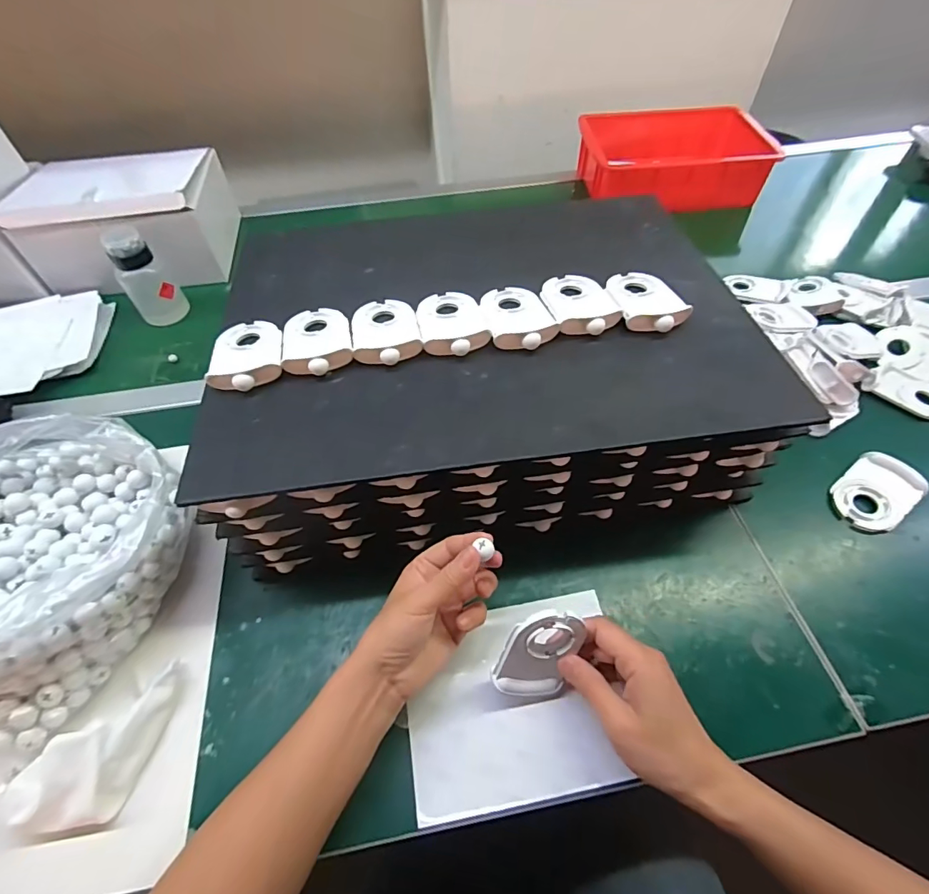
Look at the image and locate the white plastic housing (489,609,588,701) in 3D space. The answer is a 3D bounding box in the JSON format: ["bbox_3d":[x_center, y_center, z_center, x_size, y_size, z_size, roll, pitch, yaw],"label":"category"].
[{"bbox_3d":[0.055,0.151,0.346,0.057,0.083,0.012,11,26,-12],"label":"white plastic housing"}]

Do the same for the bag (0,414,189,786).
[{"bbox_3d":[-0.359,0.087,0.388,0.212,0.120,0.223,22,57,18],"label":"bag"}]

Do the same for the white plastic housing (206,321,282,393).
[{"bbox_3d":[-0.186,-0.083,0.404,0.057,0.012,0.085,-11,54,-7],"label":"white plastic housing"}]

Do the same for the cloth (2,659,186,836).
[{"bbox_3d":[-0.267,0.213,0.344,0.071,0.041,0.114,8,54,9],"label":"cloth"}]

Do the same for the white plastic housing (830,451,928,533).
[{"bbox_3d":[0.408,0.044,0.464,0.081,0.020,0.060,-35,59,-22],"label":"white plastic housing"}]

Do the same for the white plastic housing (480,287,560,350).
[{"bbox_3d":[0.047,-0.120,0.424,0.057,0.013,0.085,-11,54,-6],"label":"white plastic housing"}]

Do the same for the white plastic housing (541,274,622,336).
[{"bbox_3d":[0.105,-0.136,0.434,0.059,0.011,0.089,-10,54,-6],"label":"white plastic housing"}]

